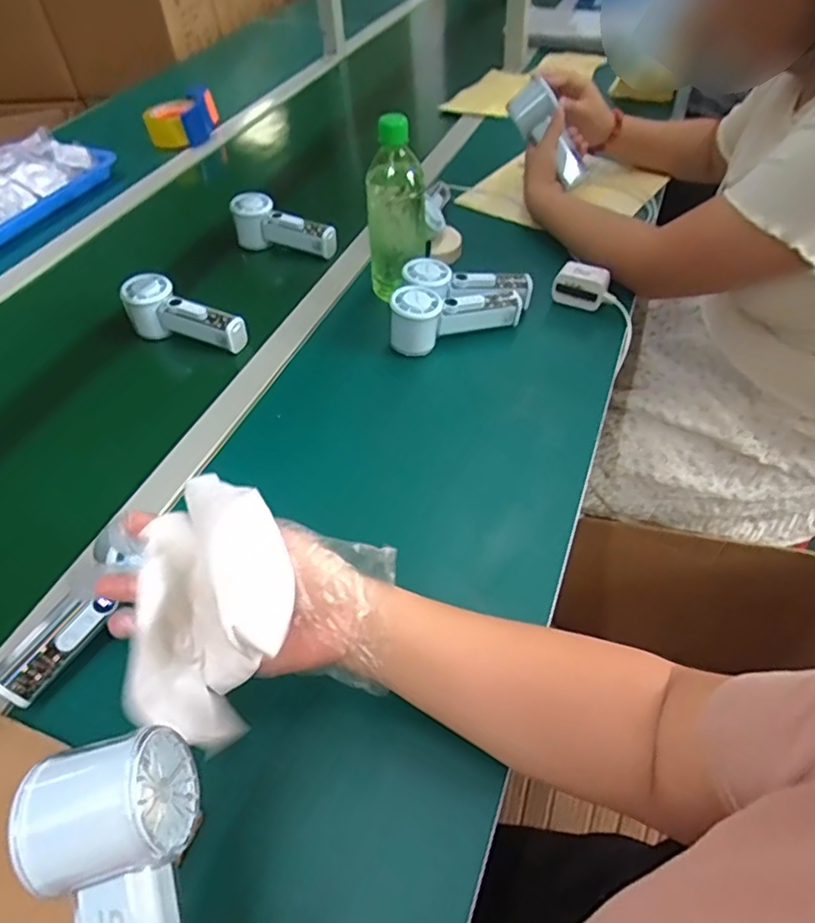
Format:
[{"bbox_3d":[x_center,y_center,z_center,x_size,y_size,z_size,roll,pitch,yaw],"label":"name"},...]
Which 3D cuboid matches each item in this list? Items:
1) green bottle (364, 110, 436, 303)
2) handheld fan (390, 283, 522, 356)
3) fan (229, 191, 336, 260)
[{"bbox_3d":[-0.012,-0.293,0.707,0.070,0.190,0.070,-2,48,2],"label":"green bottle"},{"bbox_3d":[0.053,-0.174,0.699,0.158,0.062,0.057,-23,51,-16],"label":"handheld fan"},{"bbox_3d":[-0.173,-0.325,0.851,0.151,0.062,0.047,22,53,22],"label":"fan"}]

